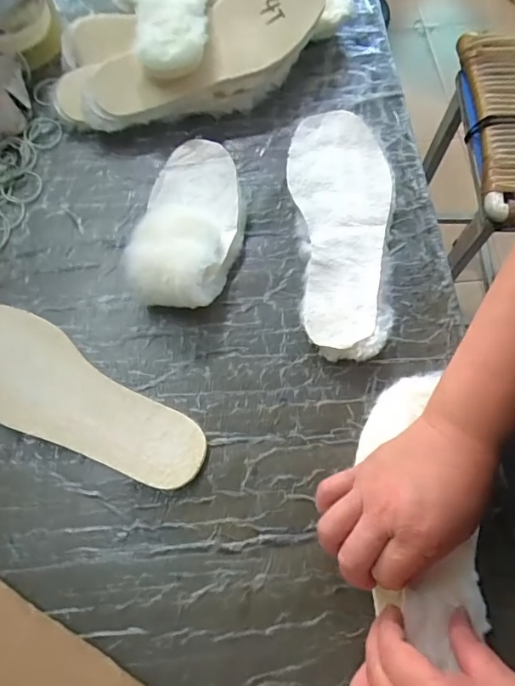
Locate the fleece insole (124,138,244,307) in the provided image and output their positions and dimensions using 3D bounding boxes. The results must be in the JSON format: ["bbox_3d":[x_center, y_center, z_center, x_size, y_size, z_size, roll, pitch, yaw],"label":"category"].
[{"bbox_3d":[-0.062,-0.119,0.450,0.093,0.051,0.180,12,70,5],"label":"fleece insole"}]

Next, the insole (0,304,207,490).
[{"bbox_3d":[-0.162,0.047,0.409,0.250,0.010,0.085,30,72,10],"label":"insole"}]

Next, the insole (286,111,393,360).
[{"bbox_3d":[0.083,-0.110,0.456,0.094,0.024,0.261,-1,70,0],"label":"insole"}]

